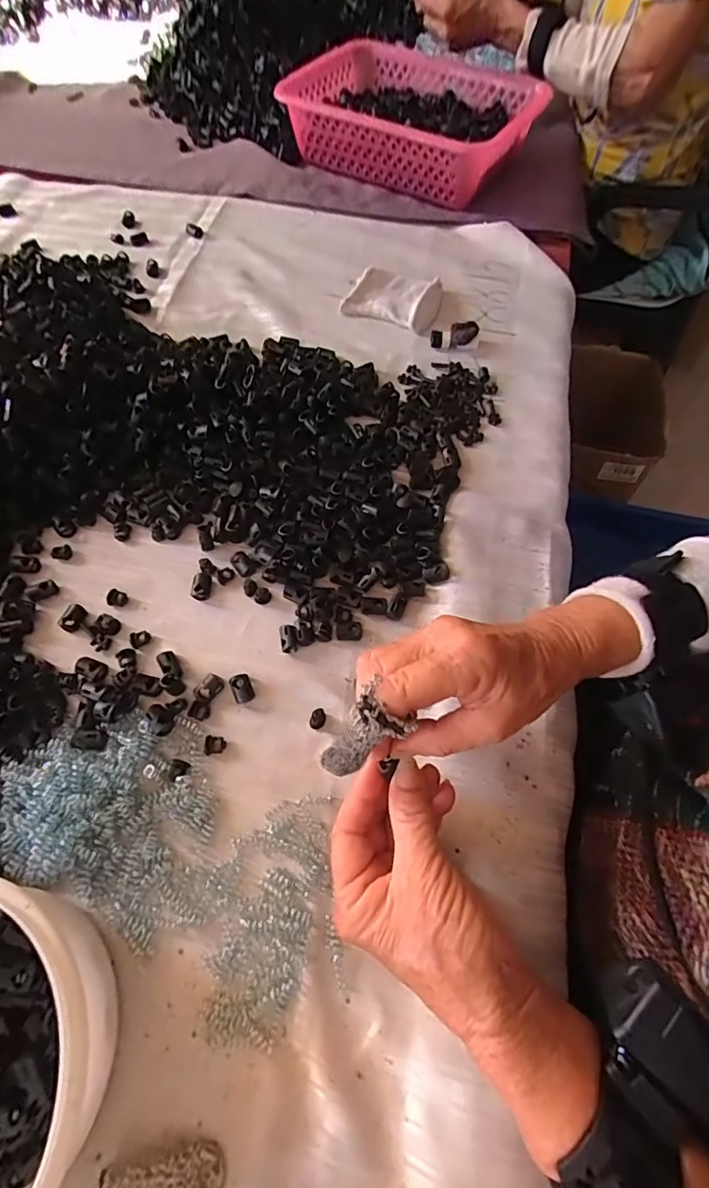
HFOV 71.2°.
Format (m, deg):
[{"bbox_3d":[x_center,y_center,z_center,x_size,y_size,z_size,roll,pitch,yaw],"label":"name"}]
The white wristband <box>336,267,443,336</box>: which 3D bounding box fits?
[{"bbox_3d":[0.042,-0.312,0.512,0.095,0.020,0.067,21,66,10],"label":"white wristband"}]

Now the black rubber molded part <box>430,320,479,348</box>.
[{"bbox_3d":[0.098,-0.252,0.485,0.046,0.016,0.018,-5,62,20],"label":"black rubber molded part"}]

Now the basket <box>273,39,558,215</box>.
[{"bbox_3d":[0.070,-0.544,0.577,0.310,0.086,0.137,37,69,16],"label":"basket"}]

